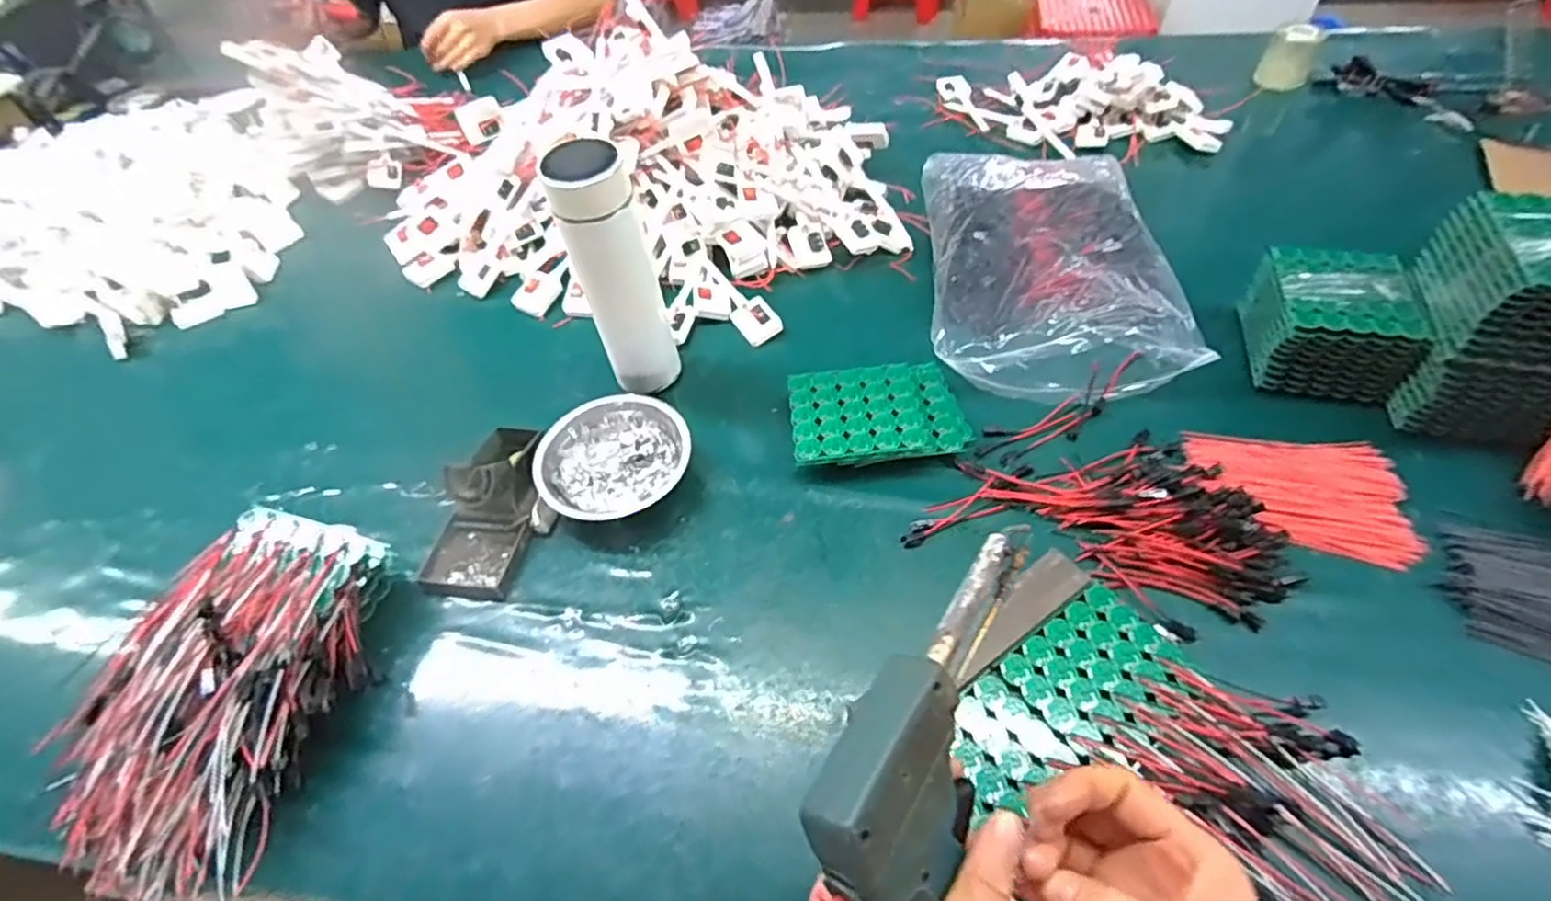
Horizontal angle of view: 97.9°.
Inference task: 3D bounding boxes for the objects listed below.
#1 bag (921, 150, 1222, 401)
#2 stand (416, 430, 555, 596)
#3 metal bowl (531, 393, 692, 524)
[{"bbox_3d":[0.271,-0.201,0.686,0.221,0.066,0.337,2,54,5],"label":"bag"},{"bbox_3d":[-0.229,0.040,0.545,0.087,0.062,0.153,12,55,12],"label":"stand"},{"bbox_3d":[-0.138,0.005,0.582,0.125,0.034,0.110,-16,55,-9],"label":"metal bowl"}]

